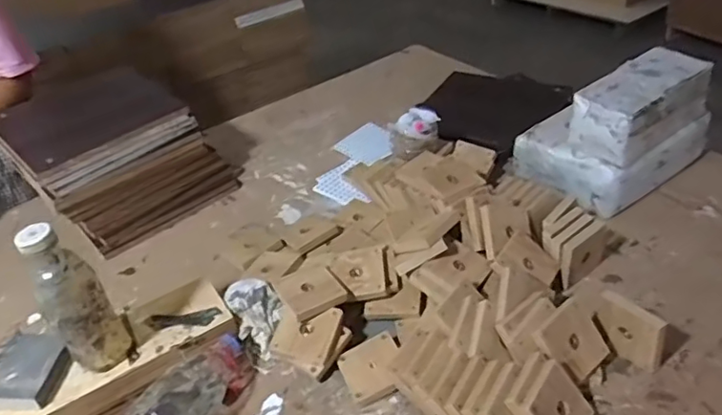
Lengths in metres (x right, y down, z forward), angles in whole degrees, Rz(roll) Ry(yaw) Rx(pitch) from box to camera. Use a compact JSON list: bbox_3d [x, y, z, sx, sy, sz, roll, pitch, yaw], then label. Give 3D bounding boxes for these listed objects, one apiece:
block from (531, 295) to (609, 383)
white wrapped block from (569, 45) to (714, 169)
[{"bbox_3d":[0.266,0.168,0.737,0.088,0.012,0.083,-28,83,-34],"label":"block"},{"bbox_3d":[0.481,-0.175,1.019,0.235,0.111,0.112,-25,40,-23],"label":"white wrapped block"}]

